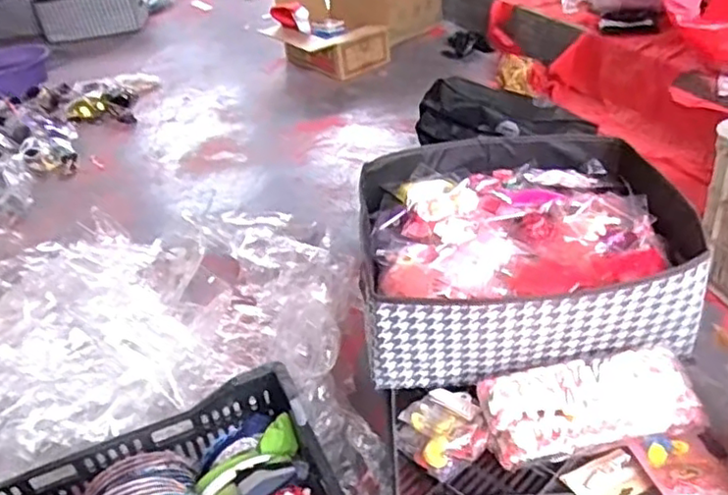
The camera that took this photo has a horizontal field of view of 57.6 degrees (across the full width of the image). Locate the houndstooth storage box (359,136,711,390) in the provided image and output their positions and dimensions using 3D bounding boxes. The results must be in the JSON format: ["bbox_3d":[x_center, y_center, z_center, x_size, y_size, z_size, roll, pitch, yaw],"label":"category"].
[{"bbox_3d":[0.207,0.004,0.922,0.407,0.147,0.382,-5,36,3],"label":"houndstooth storage box"}]

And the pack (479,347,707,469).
[{"bbox_3d":[0.255,0.181,0.758,0.236,0.060,0.098,-10,36,-4],"label":"pack"}]

